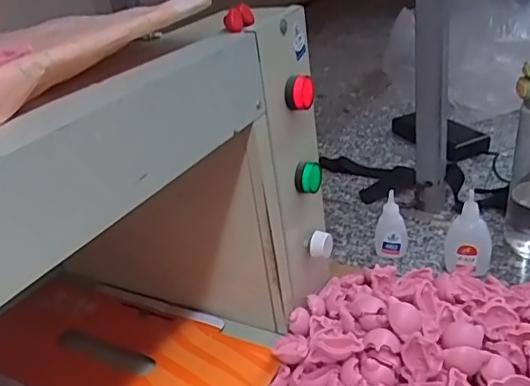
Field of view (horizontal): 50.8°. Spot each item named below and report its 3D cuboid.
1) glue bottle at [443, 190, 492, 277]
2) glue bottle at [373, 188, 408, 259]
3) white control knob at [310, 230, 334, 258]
[{"bbox_3d":[0.208,0.044,0.567,0.044,0.082,0.023,8,32,22],"label":"glue bottle"},{"bbox_3d":[0.139,0.033,0.612,0.034,0.072,0.022,0,30,9],"label":"glue bottle"},{"bbox_3d":[0.052,0.048,0.517,0.022,0.021,0.019,-1,31,4],"label":"white control knob"}]

